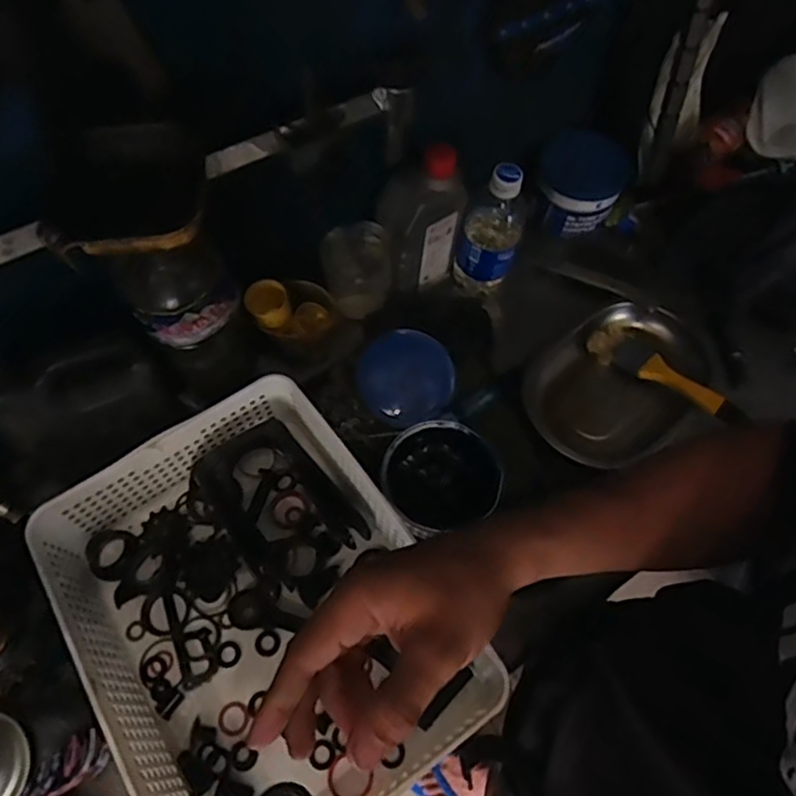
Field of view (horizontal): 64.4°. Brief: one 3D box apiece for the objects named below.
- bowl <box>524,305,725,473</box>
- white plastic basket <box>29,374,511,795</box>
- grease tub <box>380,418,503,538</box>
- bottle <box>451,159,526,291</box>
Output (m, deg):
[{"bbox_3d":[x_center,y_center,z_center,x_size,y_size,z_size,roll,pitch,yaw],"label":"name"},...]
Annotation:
[{"bbox_3d":[0.239,-0.017,0.671,0.213,0.035,0.160,-33,68,-17],"label":"bowl"},{"bbox_3d":[-0.107,0.169,0.504,0.245,0.082,0.326,-31,67,-17],"label":"white plastic basket"},{"bbox_3d":[0.037,0.079,0.567,0.103,0.078,0.093,-29,67,-16],"label":"grease tub"},{"bbox_3d":[0.098,-0.183,0.651,0.059,0.137,0.059,18,63,8],"label":"bottle"}]

